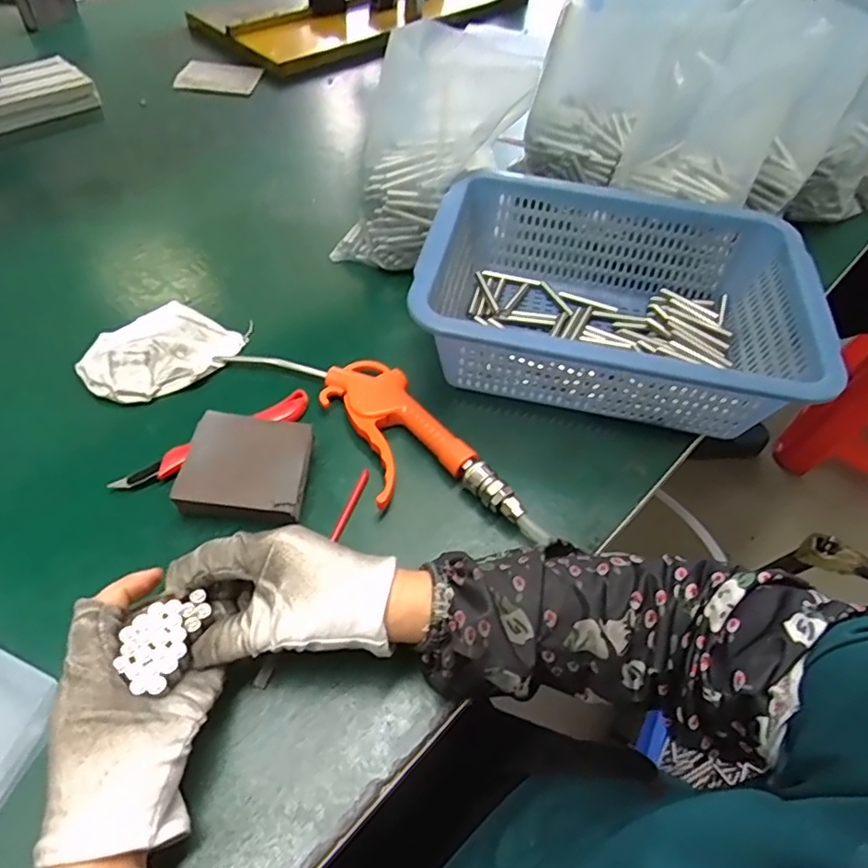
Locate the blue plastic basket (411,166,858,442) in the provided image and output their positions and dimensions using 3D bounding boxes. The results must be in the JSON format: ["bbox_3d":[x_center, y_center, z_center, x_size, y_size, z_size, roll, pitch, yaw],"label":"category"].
[{"bbox_3d":[0.141,-0.102,0.478,0.285,0.101,0.221,11,51,5],"label":"blue plastic basket"}]

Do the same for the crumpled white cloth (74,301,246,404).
[{"bbox_3d":[-0.229,-0.069,0.480,0.094,0.022,0.113,28,54,18],"label":"crumpled white cloth"}]

